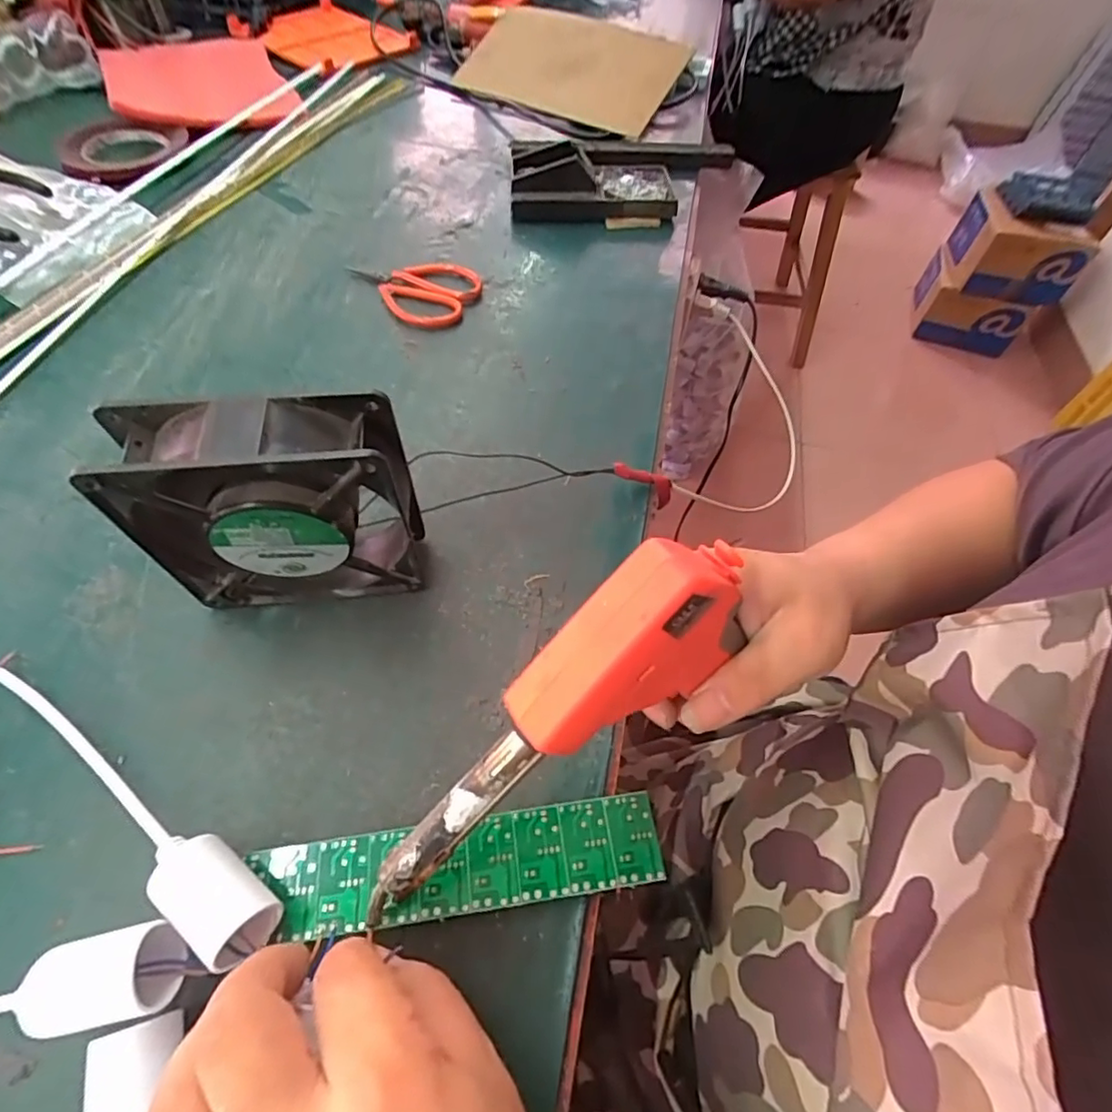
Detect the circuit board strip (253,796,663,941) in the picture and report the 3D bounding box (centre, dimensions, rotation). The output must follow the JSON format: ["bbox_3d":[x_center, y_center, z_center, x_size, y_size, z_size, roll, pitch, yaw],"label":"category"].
[{"bbox_3d":[-0.039,0.130,0.246,0.166,0.004,0.036,-5,57,-6],"label":"circuit board strip"}]

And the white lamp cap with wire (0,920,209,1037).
[{"bbox_3d":[-0.239,0.154,0.216,0.210,0.037,0.032,3,56,-2],"label":"white lamp cap with wire"}]

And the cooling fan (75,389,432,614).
[{"bbox_3d":[-0.132,-0.018,0.285,0.121,0.124,0.042,-7,57,-9],"label":"cooling fan"}]

